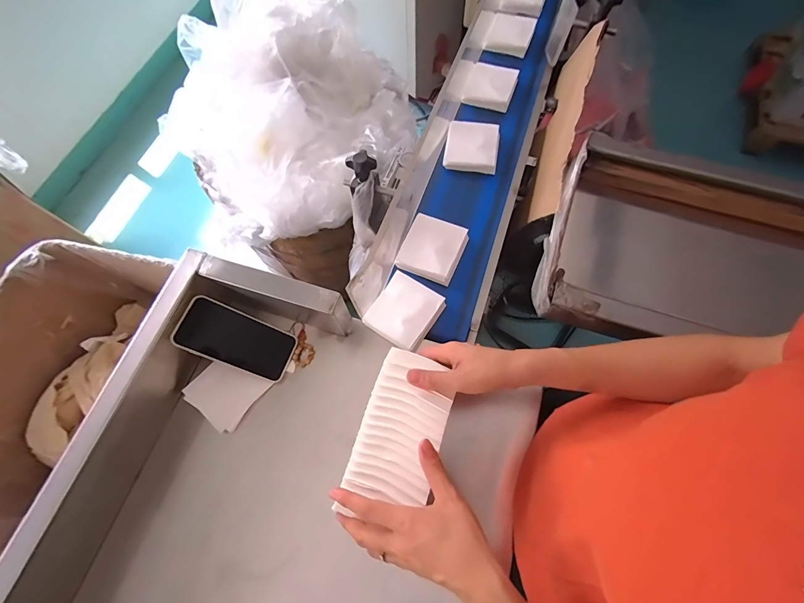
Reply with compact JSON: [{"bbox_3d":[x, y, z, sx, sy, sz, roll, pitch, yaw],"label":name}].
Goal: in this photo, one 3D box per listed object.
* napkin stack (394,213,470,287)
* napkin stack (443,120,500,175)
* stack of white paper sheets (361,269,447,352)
[{"bbox_3d":[0.051,-0.088,0.584,0.093,0.023,0.099,23,71,10],"label":"napkin stack"},{"bbox_3d":[0.127,-0.283,0.659,0.094,0.019,0.100,9,69,5],"label":"napkin stack"},{"bbox_3d":[0.004,0.015,0.549,0.092,0.021,0.098,30,73,13],"label":"stack of white paper sheets"}]

